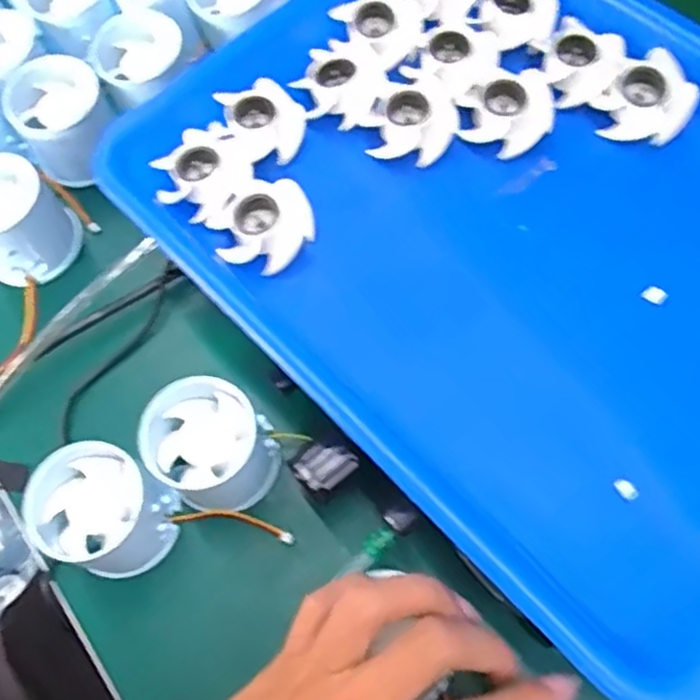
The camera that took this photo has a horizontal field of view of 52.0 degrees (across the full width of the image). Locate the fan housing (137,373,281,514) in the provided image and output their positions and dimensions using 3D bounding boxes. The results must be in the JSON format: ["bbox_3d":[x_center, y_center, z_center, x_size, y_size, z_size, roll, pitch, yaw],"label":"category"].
[{"bbox_3d":[-0.065,0.048,0.344,0.053,0.058,0.054,-2,66,4],"label":"fan housing"}]

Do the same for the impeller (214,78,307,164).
[{"bbox_3d":[-0.041,-0.110,0.348,0.036,0.014,0.039,-26,67,-7],"label":"impeller"}]

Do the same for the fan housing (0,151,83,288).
[{"bbox_3d":[-0.185,-0.071,0.395,0.054,0.049,0.055,-39,69,-12],"label":"fan housing"}]

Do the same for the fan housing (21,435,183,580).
[{"bbox_3d":[-0.114,0.078,0.334,0.056,0.052,0.054,-2,66,4],"label":"fan housing"}]

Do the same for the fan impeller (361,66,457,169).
[{"bbox_3d":[0.031,-0.109,0.340,0.040,0.015,0.044,41,75,19],"label":"fan impeller"}]

